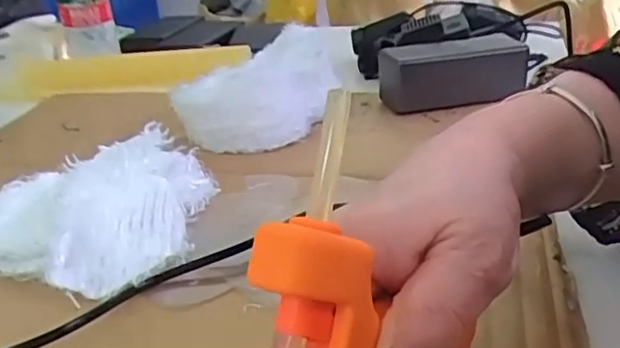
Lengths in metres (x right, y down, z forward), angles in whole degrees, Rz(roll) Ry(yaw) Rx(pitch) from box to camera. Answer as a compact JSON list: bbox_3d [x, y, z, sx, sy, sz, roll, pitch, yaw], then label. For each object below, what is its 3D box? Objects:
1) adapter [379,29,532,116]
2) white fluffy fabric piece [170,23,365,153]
[{"bbox_3d":[0.131,-0.096,0.577,0.127,0.049,0.061,-9,25,-15],"label":"adapter"},{"bbox_3d":[-0.043,-0.079,0.551,0.109,0.072,0.145,15,29,33],"label":"white fluffy fabric piece"}]

